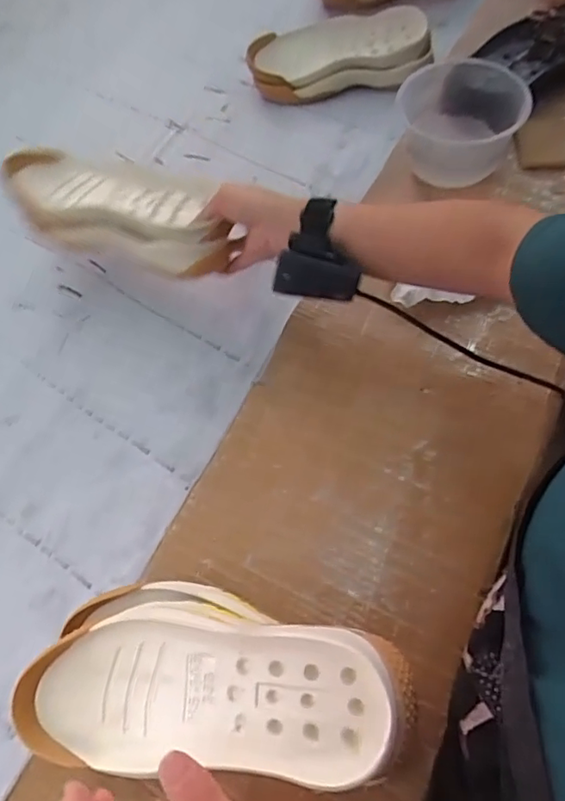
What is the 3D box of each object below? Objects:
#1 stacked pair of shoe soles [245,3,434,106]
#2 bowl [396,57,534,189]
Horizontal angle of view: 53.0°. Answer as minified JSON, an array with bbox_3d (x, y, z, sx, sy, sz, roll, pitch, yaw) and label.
[{"bbox_3d":[0.078,-0.465,0.761,0.235,0.062,0.088,-13,62,-3],"label":"stacked pair of shoe soles"},{"bbox_3d":[0.197,-0.300,0.626,0.124,0.089,0.130,-2,62,3],"label":"bowl"}]

